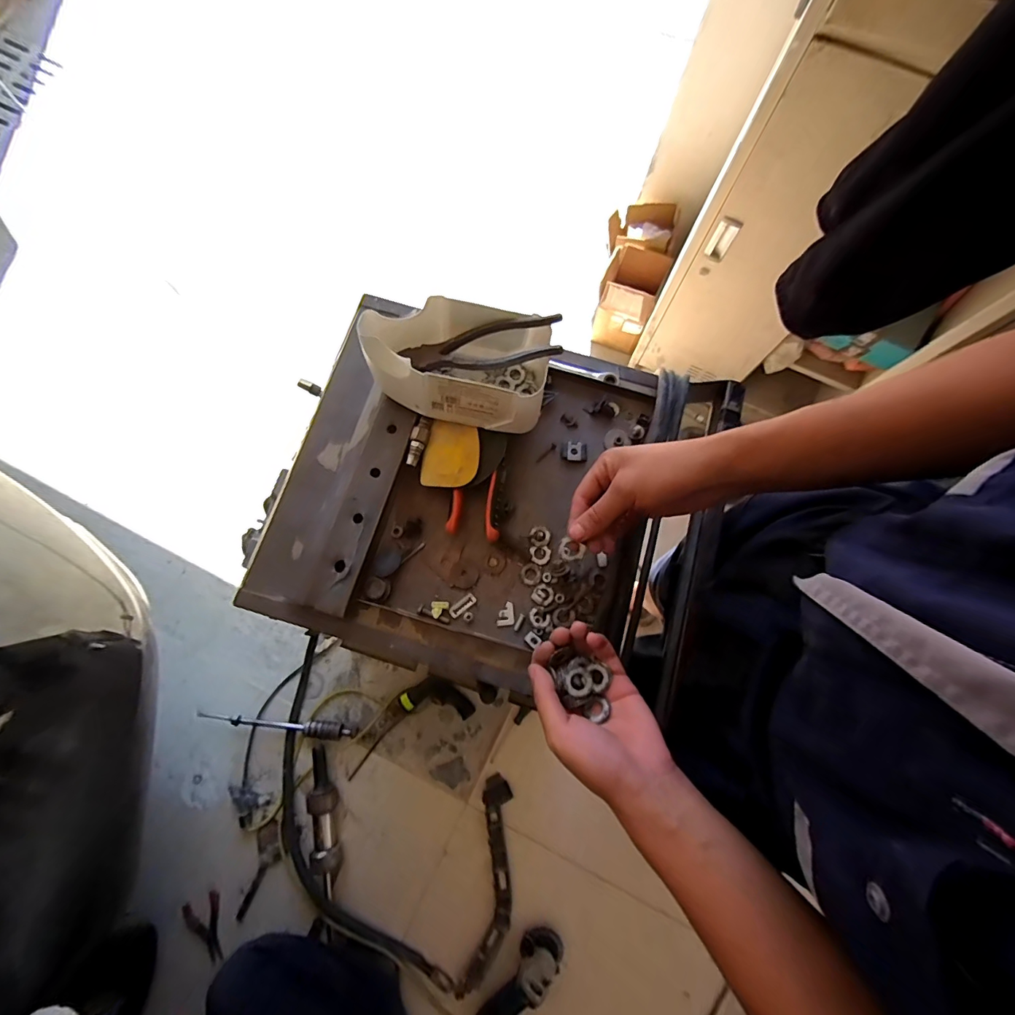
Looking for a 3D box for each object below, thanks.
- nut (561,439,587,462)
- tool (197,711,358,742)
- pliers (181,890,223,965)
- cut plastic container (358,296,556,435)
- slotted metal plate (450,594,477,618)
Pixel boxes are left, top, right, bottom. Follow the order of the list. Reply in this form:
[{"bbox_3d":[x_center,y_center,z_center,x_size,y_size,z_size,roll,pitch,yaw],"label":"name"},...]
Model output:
[{"bbox_3d":[0.074,-0.063,0.502,0.029,0.005,0.025,7,76,1],"label":"nut"},{"bbox_3d":[-0.635,0.599,1.255,0.438,0.037,0.044,7,76,1],"label":"tool"},{"bbox_3d":[-0.750,1.057,1.133,0.079,0.027,0.147,-23,78,-6],"label":"pliers"},{"bbox_3d":[-0.048,-0.142,0.447,0.161,0.080,0.097,9,76,1],"label":"cut plastic container"},{"bbox_3d":[-0.046,0.100,0.463,0.030,0.005,0.012,-38,80,-9],"label":"slotted metal plate"}]

